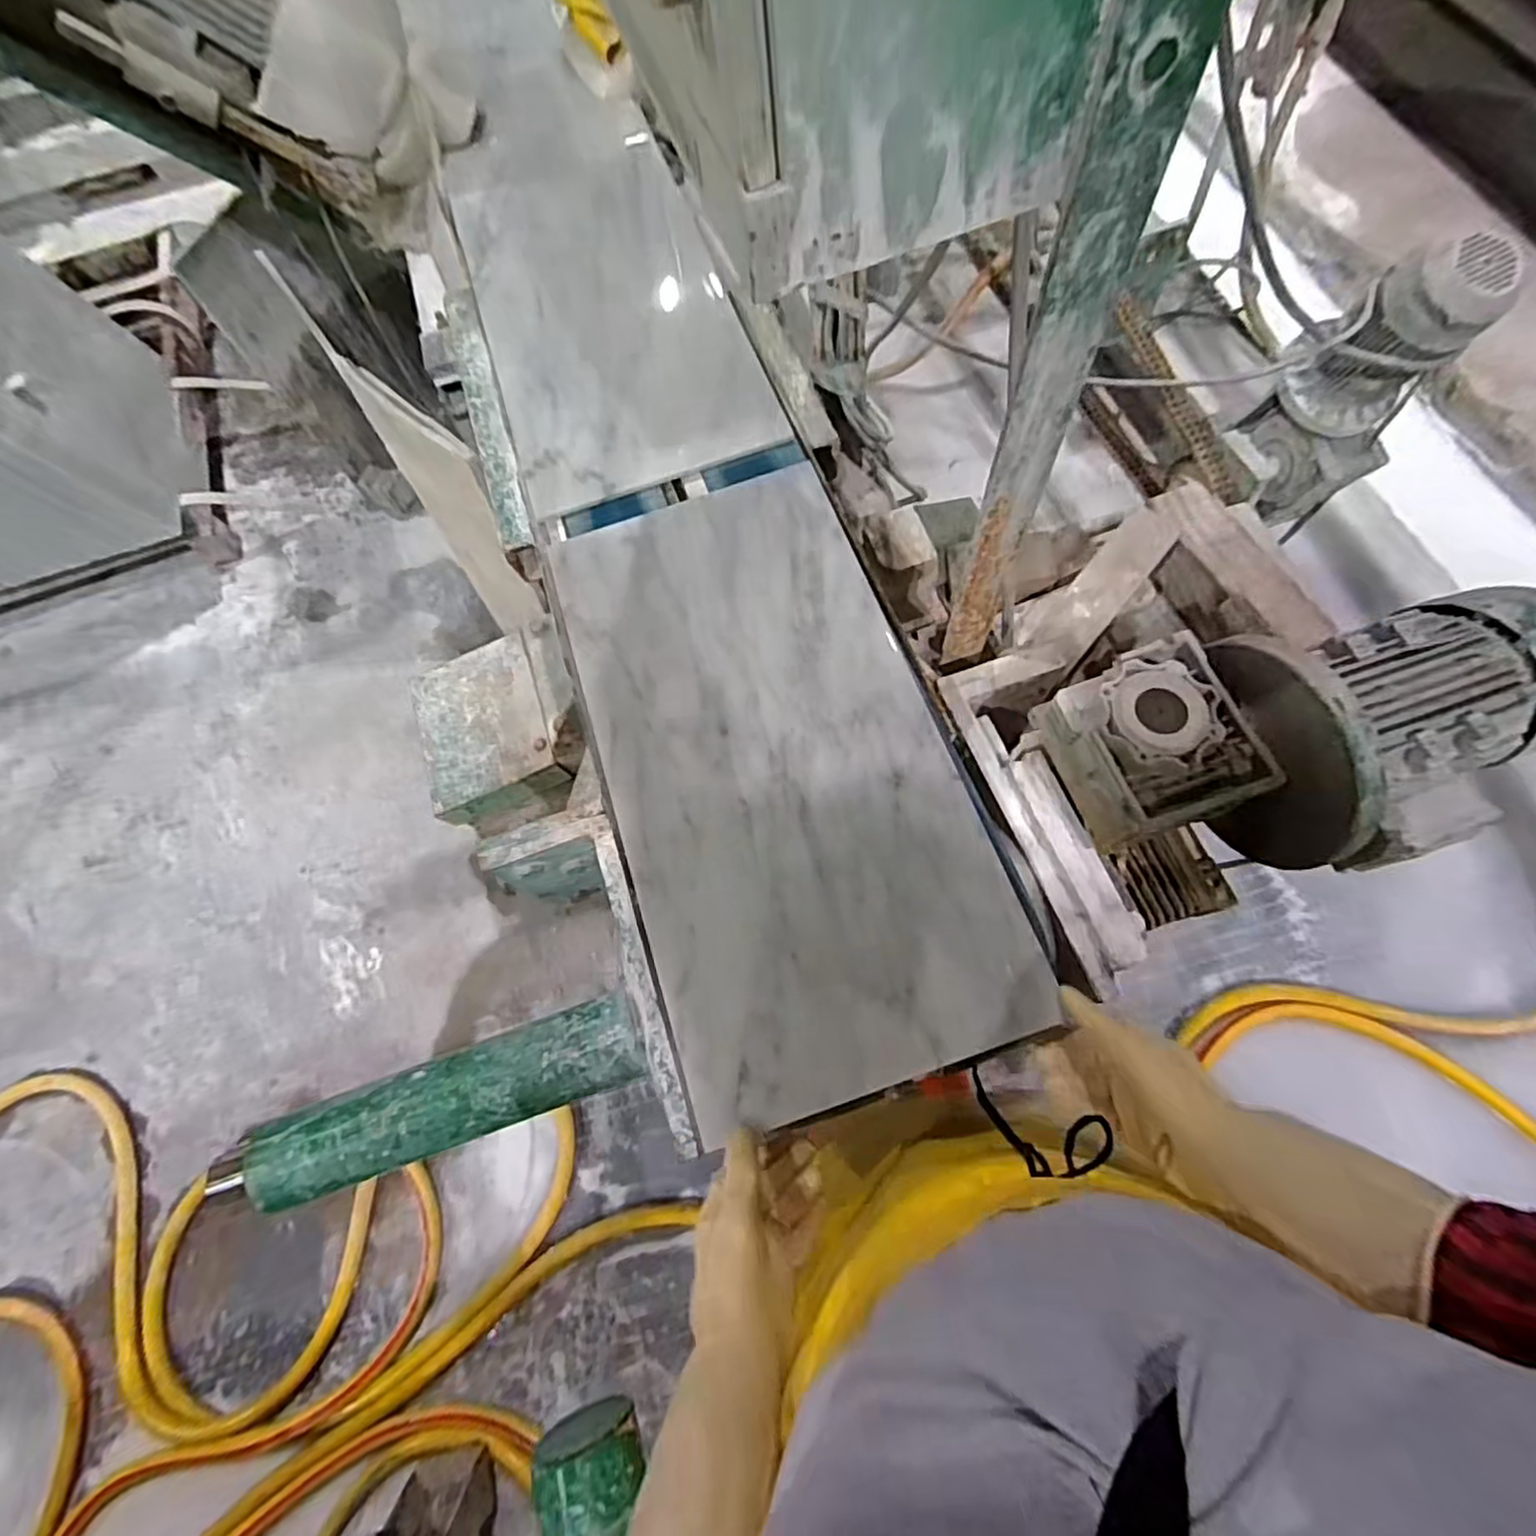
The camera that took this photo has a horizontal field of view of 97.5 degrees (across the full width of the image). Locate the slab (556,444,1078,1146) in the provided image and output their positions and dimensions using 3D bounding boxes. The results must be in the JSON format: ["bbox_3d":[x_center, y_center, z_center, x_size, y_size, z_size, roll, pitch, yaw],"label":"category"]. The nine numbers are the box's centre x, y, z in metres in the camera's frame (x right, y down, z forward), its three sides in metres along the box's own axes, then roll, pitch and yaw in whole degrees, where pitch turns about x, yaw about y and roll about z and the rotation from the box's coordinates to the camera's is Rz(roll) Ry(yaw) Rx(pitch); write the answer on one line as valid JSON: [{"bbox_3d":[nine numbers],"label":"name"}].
[{"bbox_3d":[0.001,-0.017,0.628,0.305,0.013,0.594,-18,69,-1],"label":"slab"}]

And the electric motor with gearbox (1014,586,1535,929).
[{"bbox_3d":[0.449,-0.020,0.573,0.363,0.198,0.217,-19,70,-2],"label":"electric motor with gearbox"}]

